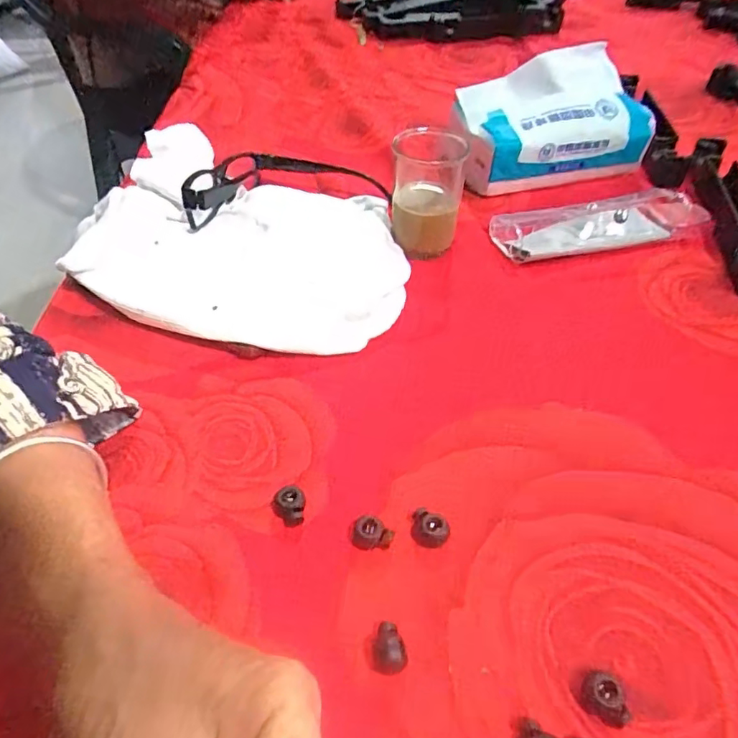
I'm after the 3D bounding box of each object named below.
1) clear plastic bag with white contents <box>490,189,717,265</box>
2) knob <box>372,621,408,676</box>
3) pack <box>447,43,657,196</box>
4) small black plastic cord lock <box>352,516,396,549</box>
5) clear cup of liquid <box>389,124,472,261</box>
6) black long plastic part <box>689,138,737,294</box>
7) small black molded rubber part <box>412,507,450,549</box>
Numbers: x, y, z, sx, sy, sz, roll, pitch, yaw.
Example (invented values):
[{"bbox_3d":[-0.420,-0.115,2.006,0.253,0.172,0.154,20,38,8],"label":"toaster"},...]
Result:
[{"bbox_3d":[0.181,-0.115,0.413,0.162,0.024,0.049,-10,49,-8],"label":"clear plastic bag with white contents"},{"bbox_3d":[0.009,0.116,0.221,0.014,0.013,0.017,4,48,4],"label":"knob"},{"bbox_3d":[0.159,-0.219,0.466,0.160,0.086,0.078,-11,49,-9],"label":"pack"},{"bbox_3d":[0.002,0.079,0.255,0.020,0.010,0.012,1,48,1],"label":"small black plastic cord lock"},{"bbox_3d":[0.042,-0.127,0.390,0.051,0.077,0.046,5,48,5],"label":"clear cup of liquid"},{"bbox_3d":[0.284,-0.126,0.417,0.034,0.027,0.180,7,48,7],"label":"black long plastic part"},{"bbox_3d":[0.029,0.077,0.255,0.019,0.011,0.014,30,55,25],"label":"small black molded rubber part"}]

